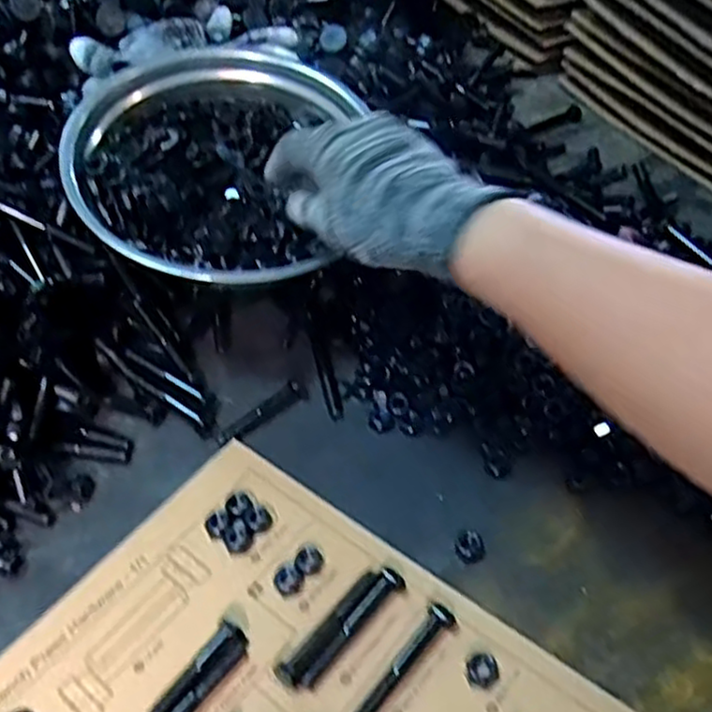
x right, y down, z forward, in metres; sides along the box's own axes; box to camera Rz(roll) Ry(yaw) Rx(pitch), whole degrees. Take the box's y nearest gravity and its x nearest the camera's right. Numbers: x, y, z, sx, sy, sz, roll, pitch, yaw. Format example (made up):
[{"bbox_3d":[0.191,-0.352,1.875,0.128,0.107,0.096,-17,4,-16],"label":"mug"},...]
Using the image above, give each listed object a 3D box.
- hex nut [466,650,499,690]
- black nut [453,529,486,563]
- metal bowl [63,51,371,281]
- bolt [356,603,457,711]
[{"bbox_3d":[0.066,0.164,0.378,0.017,0.004,0.017,-23,51,-16],"label":"hex nut"},{"bbox_3d":[0.068,0.112,0.427,0.018,0.011,0.018,-2,49,2],"label":"black nut"},{"bbox_3d":[-0.088,-0.128,0.522,0.219,0.075,0.201,-40,83,-27],"label":"metal bowl"},{"bbox_3d":[0.024,0.160,0.376,0.012,0.017,0.075,34,58,28],"label":"bolt"}]

